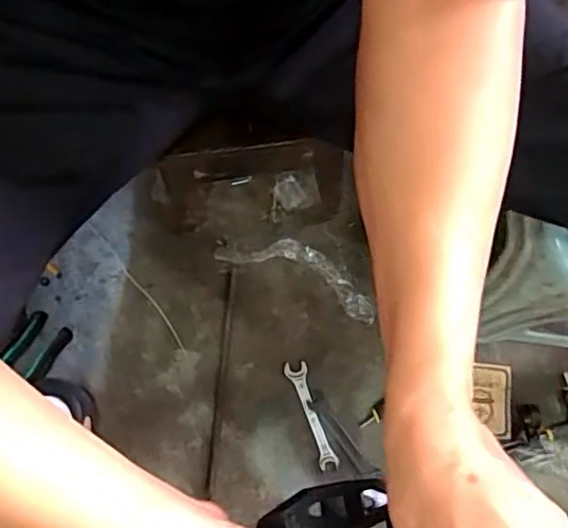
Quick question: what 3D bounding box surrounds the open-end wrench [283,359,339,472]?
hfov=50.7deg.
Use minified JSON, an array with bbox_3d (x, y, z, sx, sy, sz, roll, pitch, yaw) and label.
[{"bbox_3d":[0.035,0.192,0.767,0.028,0.005,0.140,-19,79,-5],"label":"open-end wrench"}]

